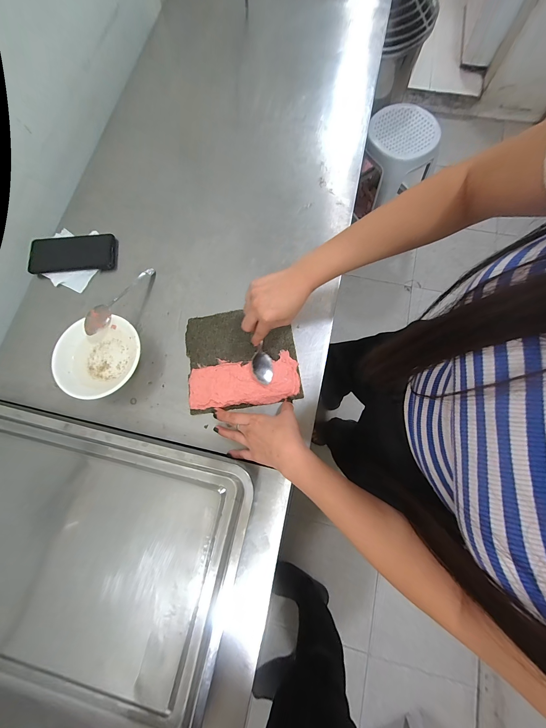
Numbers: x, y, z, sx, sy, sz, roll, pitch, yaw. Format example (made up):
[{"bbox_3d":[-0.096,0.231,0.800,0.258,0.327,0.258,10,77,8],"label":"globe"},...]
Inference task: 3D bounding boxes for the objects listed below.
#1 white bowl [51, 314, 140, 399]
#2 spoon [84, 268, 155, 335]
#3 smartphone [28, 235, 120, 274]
[{"bbox_3d":[-0.290,-0.008,0.458,0.130,0.052,0.133,0,76,1],"label":"white bowl"},{"bbox_3d":[-0.278,-0.123,0.485,0.033,0.021,0.173,24,61,7],"label":"spoon"},{"bbox_3d":[-0.404,-0.226,0.537,0.165,0.012,0.077,-5,76,0],"label":"smartphone"}]

